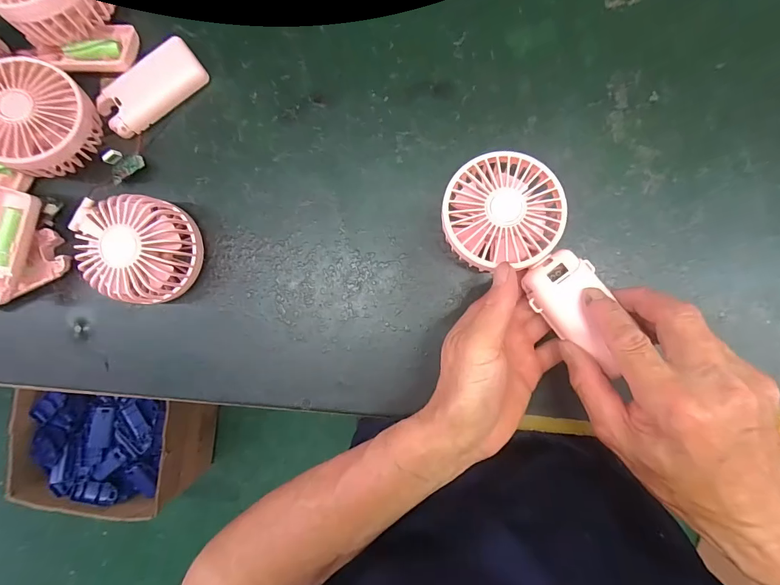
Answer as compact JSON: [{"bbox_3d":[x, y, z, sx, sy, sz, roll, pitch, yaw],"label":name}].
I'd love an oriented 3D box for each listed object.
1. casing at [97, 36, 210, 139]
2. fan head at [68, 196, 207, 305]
[{"bbox_3d":[-0.203,-0.174,0.329,0.092,0.017,0.045,-38,88,3],"label":"casing"},{"bbox_3d":[-0.206,-0.034,0.316,0.086,0.051,0.084,0,90,4],"label":"fan head"}]

